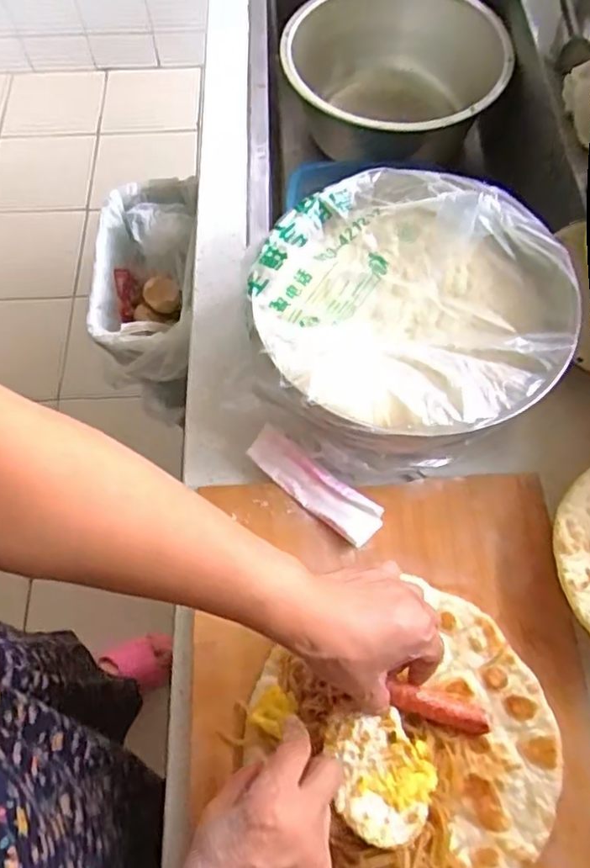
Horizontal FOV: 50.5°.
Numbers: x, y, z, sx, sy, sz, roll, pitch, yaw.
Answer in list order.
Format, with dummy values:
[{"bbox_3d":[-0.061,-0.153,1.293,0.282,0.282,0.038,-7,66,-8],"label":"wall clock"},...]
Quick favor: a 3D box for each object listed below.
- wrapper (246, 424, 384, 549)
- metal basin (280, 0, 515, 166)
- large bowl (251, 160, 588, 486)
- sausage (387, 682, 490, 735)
[{"bbox_3d":[0.016,0.044,0.537,0.129,0.011,0.038,37,73,15],"label":"wrapper"},{"bbox_3d":[0.147,-0.519,0.958,0.325,0.163,0.283,6,68,4],"label":"metal basin"},{"bbox_3d":[0.095,-0.104,0.549,0.261,0.106,0.255,-1,68,1],"label":"large bowl"},{"bbox_3d":[0.103,0.196,0.446,0.076,0.013,0.019,19,69,-2],"label":"sausage"}]

